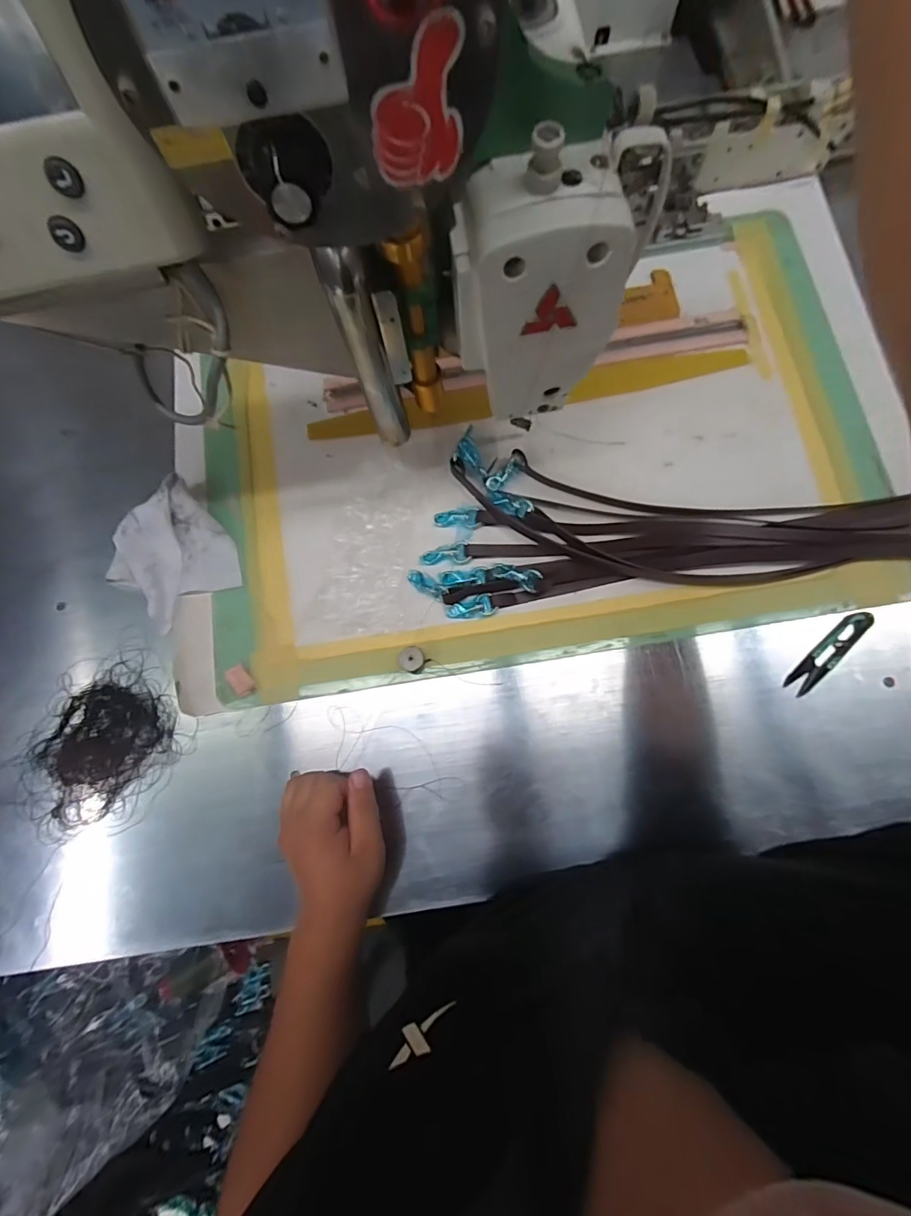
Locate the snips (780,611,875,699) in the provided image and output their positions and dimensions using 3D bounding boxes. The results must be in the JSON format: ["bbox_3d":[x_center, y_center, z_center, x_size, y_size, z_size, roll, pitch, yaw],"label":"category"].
[{"bbox_3d":[0.360,0.044,0.460,0.103,0.016,0.020,-42,82,-4],"label":"snips"}]

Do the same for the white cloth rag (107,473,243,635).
[{"bbox_3d":[-0.295,-0.052,0.490,0.117,0.029,0.115,-41,82,-4],"label":"white cloth rag"}]

